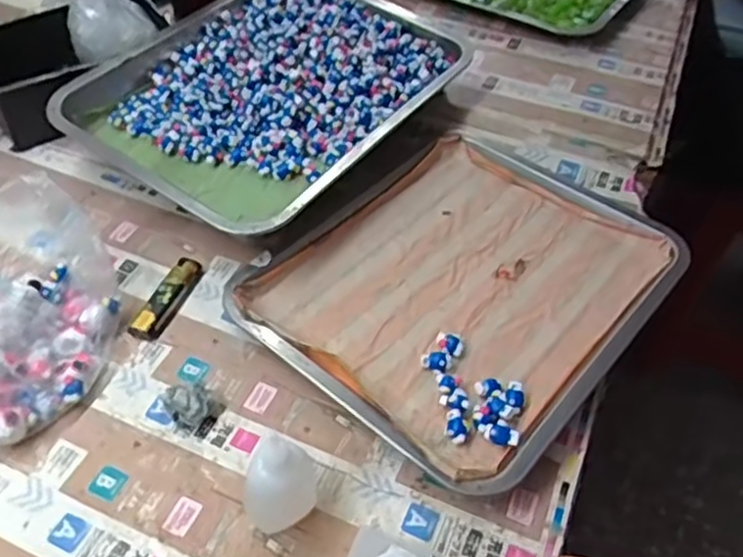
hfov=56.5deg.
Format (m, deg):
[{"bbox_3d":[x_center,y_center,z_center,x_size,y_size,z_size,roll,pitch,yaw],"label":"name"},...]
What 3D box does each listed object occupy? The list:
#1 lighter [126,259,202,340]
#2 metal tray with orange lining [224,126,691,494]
[{"bbox_3d":[-0.161,0.016,0.547,0.023,0.015,0.078,16,49,11],"label":"lighter"},{"bbox_3d":[0.070,0.003,0.561,0.265,0.034,0.303,33,54,24],"label":"metal tray with orange lining"}]

